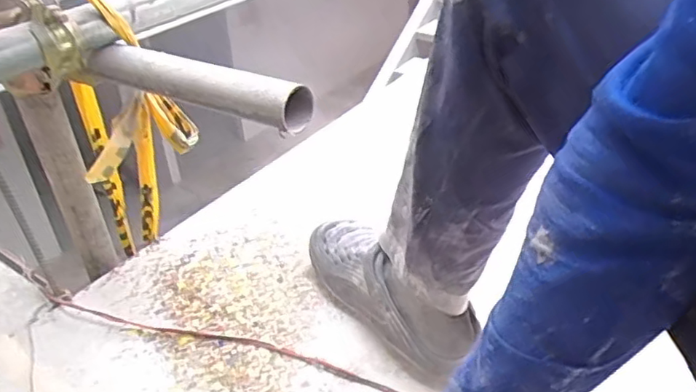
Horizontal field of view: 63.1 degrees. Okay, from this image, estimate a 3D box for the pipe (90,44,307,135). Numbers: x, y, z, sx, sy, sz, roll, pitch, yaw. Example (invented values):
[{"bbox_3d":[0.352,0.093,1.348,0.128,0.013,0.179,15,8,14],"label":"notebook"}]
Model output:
[{"bbox_3d":[-0.168,-0.121,0.599,0.284,0.042,0.046,15,37,25],"label":"pipe"}]

